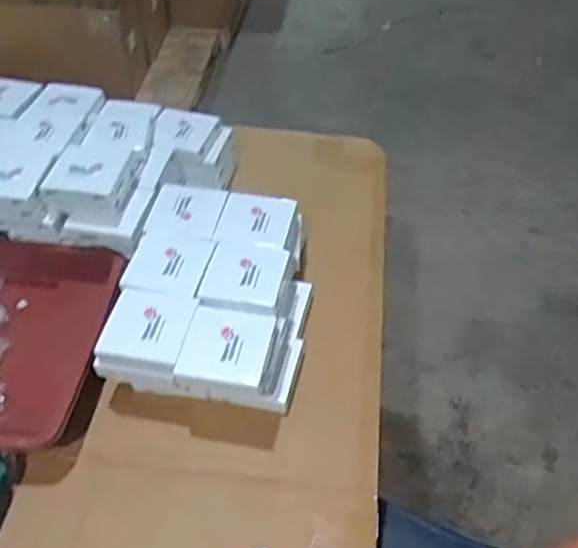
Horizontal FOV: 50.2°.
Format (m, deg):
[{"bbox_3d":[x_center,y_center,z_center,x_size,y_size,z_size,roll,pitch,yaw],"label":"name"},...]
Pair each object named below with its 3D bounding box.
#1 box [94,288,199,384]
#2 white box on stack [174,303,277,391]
[{"bbox_3d":[-0.144,0.063,0.631,0.084,0.033,0.087,8,47,8],"label":"box"},{"bbox_3d":[-0.061,0.069,0.608,0.083,0.017,0.082,9,47,9],"label":"white box on stack"}]

